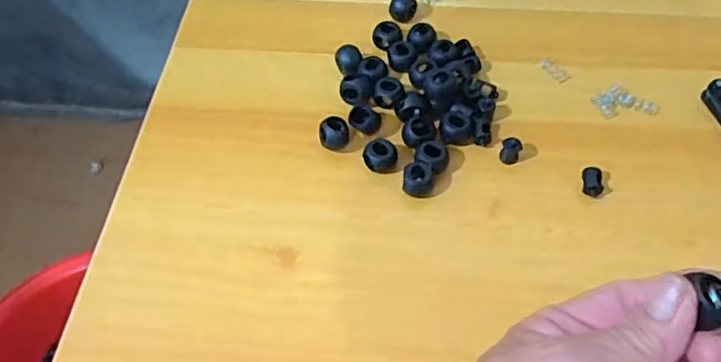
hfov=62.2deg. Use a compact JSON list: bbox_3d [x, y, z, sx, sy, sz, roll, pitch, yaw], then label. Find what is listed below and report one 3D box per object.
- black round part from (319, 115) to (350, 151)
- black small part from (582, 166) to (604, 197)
[{"bbox_3d":[-0.013,-0.023,0.314,0.015,0.018,0.015,0,56,0],"label":"black round part"},{"bbox_3d":[0.115,0.000,0.297,0.009,0.009,0.016,7,56,5],"label":"black small part"}]

